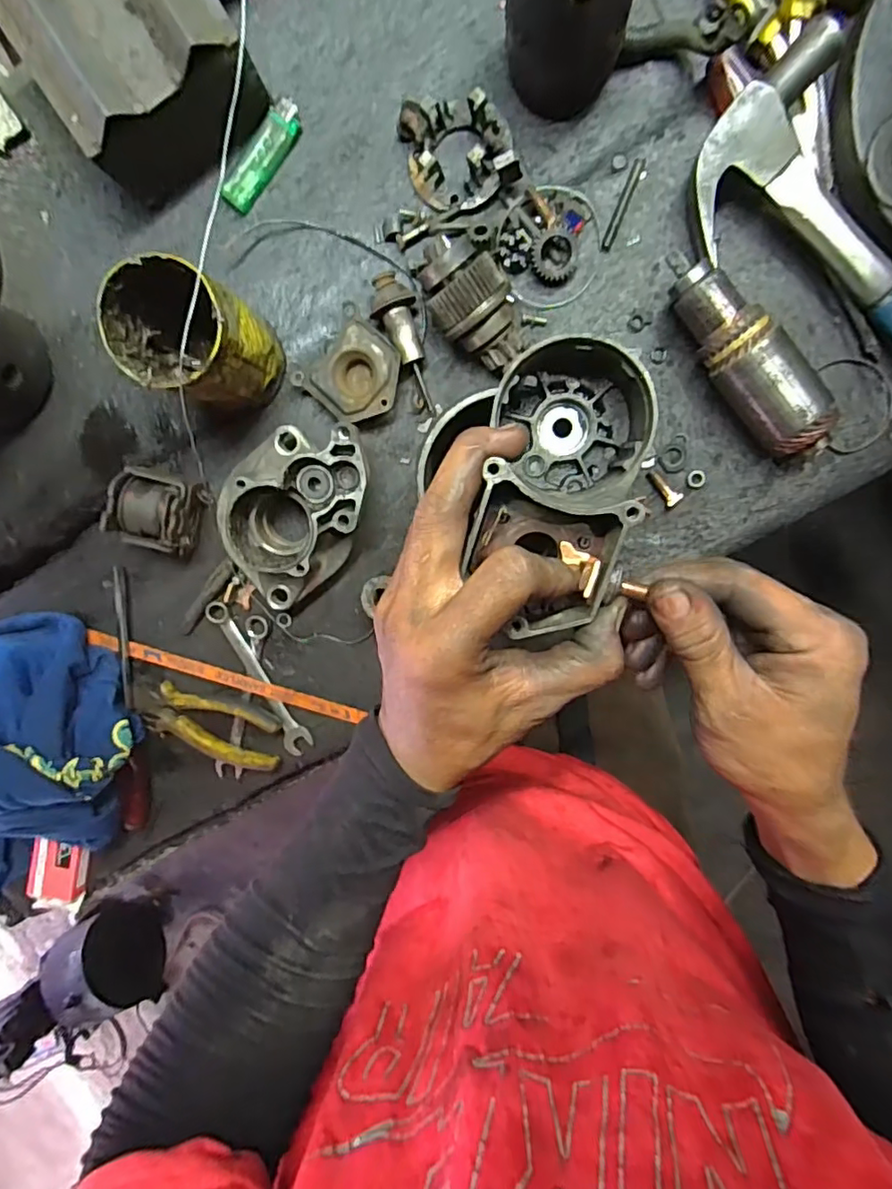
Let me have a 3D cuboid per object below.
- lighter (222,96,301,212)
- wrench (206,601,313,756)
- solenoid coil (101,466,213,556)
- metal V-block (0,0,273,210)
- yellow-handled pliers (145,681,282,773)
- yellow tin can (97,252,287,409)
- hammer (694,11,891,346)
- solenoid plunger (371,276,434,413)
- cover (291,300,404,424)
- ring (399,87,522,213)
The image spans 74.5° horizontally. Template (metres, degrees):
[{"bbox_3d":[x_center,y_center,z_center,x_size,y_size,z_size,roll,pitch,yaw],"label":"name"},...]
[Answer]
[{"bbox_3d":[-0.132,-0.316,0.424,0.019,0.015,0.079,39,100,-1],"label":"lighter"},{"bbox_3d":[-0.160,0.071,0.496,0.026,0.009,0.144,-33,94,9],"label":"wrench"},{"bbox_3d":[-0.221,-0.064,0.455,0.057,0.046,0.057,20,100,2],"label":"solenoid coil"},{"bbox_3d":[-0.199,-0.348,0.382,0.119,0.099,0.117,-32,94,9],"label":"metal V-block"},{"bbox_3d":[-0.195,0.112,0.500,0.120,0.027,0.049,20,100,2],"label":"yellow-handled pliers"},{"bbox_3d":[-0.164,-0.169,0.397,0.076,0.114,0.070,1,98,5],"label":"yellow tin can"},{"bbox_3d":[0.306,-0.207,0.382,0.321,0.045,0.115,37,100,-1],"label":"hammer"},{"bbox_3d":[-0.027,-0.183,0.426,0.030,0.026,0.098,-23,96,8],"label":"solenoid plunger"},{"bbox_3d":[-0.066,-0.164,0.437,0.067,0.021,0.066,42,100,-2],"label":"cover"},{"bbox_3d":[0.008,-0.305,0.399,0.071,0.039,0.066,1,98,5],"label":"ring"}]

